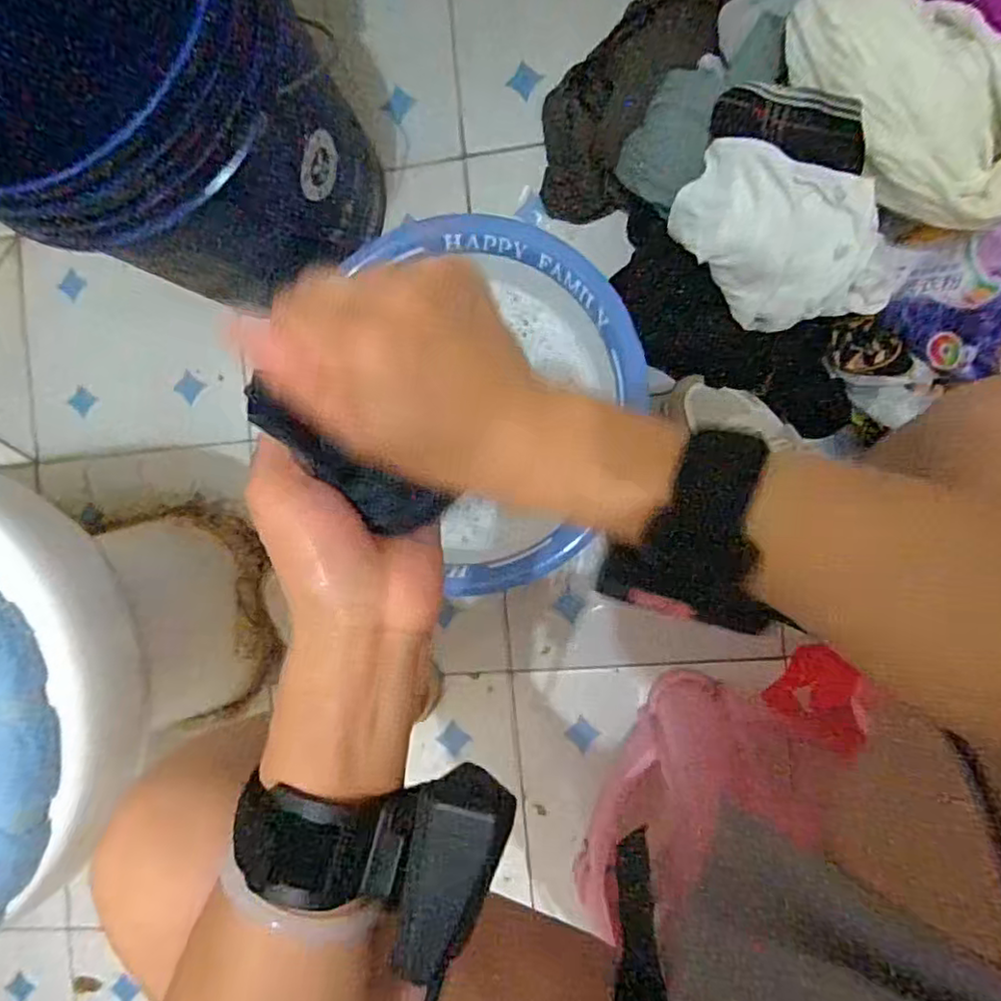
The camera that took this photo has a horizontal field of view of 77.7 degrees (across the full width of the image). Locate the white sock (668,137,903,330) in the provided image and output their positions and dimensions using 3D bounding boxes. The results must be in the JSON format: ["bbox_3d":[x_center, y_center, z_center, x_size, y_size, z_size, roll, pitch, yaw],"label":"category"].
[{"bbox_3d":[0.236,-0.205,0.509,0.190,0.074,0.103,22,93,6],"label":"white sock"}]

